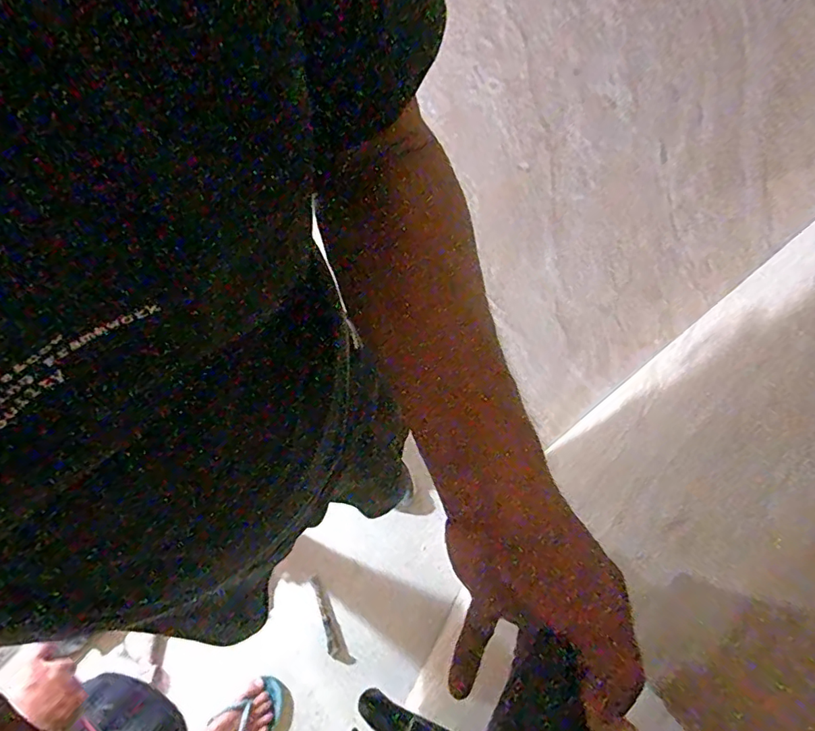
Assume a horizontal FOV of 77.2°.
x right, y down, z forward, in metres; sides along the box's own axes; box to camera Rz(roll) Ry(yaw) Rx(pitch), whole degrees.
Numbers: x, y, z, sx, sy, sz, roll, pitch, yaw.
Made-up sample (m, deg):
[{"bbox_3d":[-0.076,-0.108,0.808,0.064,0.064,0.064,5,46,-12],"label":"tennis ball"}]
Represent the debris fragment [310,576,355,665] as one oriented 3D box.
[{"bbox_3d":[-0.192,0.615,1.227,0.044,0.011,0.209,-27,69,-12],"label":"debris fragment"}]

